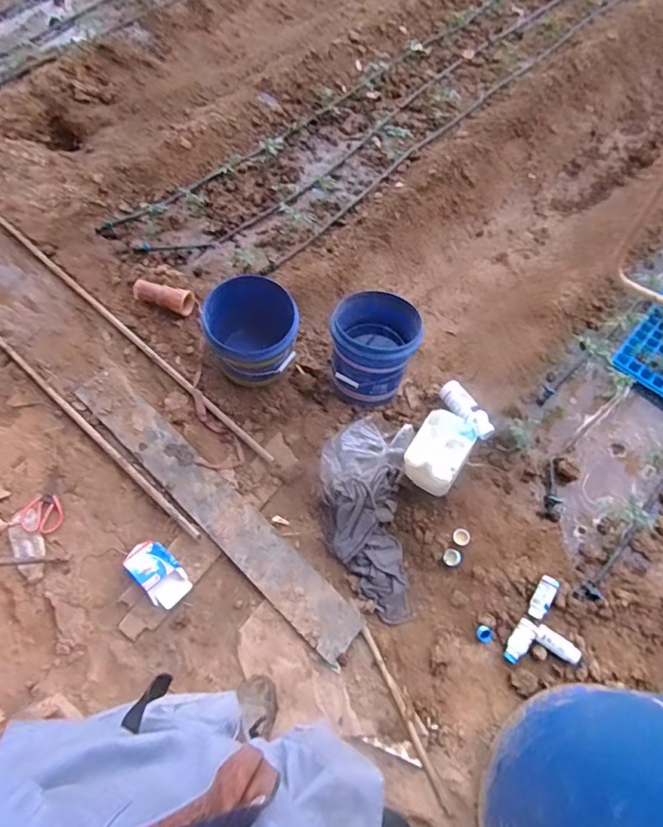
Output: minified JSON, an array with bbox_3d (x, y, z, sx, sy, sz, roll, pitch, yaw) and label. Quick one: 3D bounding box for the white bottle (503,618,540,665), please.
[{"bbox_3d":[0.486,0.587,1.310,0.046,0.043,0.118,39,69,14],"label":"white bottle"}]

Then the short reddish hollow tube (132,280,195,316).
[{"bbox_3d":[-0.571,-0.398,1.724,0.214,0.070,0.079,16,67,6],"label":"short reddish hollow tube"}]

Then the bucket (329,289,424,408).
[{"bbox_3d":[0.120,-0.189,1.550,0.251,0.263,0.242,1,65,-2],"label":"bucket"}]

